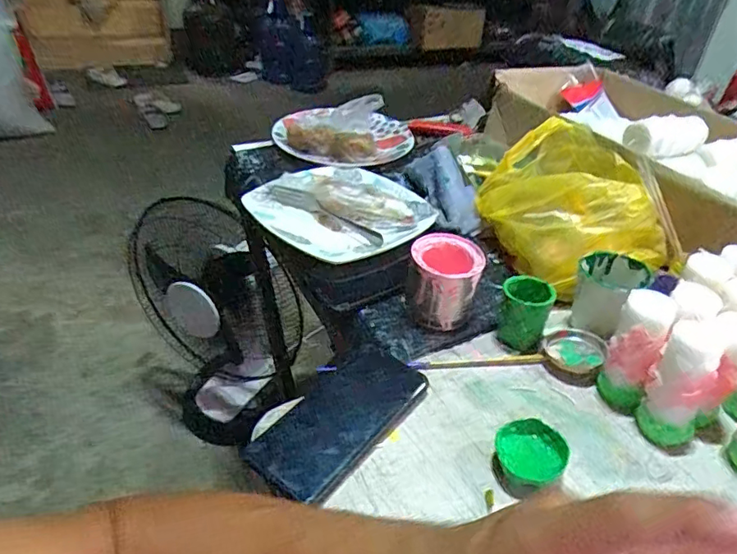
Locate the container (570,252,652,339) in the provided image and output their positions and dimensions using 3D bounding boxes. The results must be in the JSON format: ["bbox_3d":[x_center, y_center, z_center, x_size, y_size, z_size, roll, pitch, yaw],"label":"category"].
[{"bbox_3d":[0.248,0.021,0.561,0.067,0.070,0.065,26,42,25],"label":"container"}]

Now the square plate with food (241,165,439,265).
[{"bbox_3d":[-0.032,-0.092,0.696,0.197,0.053,0.215,-27,48,-35],"label":"square plate with food"}]

